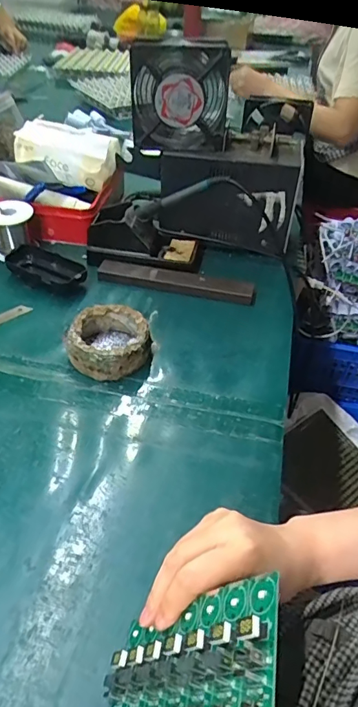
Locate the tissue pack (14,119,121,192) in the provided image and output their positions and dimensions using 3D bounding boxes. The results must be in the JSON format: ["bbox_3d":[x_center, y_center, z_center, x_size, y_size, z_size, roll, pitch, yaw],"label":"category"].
[{"bbox_3d":[-0.165,-0.293,0.695,0.140,0.068,0.090,19,45,16],"label":"tissue pack"}]

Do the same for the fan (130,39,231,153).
[{"bbox_3d":[0.001,-0.315,0.579,0.117,0.114,0.048,3,43,0],"label":"fan"}]

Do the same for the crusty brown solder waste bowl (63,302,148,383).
[{"bbox_3d":[-0.077,-0.012,0.521,0.086,0.045,0.079,2,43,-2],"label":"crusty brown solder waste bowl"}]

